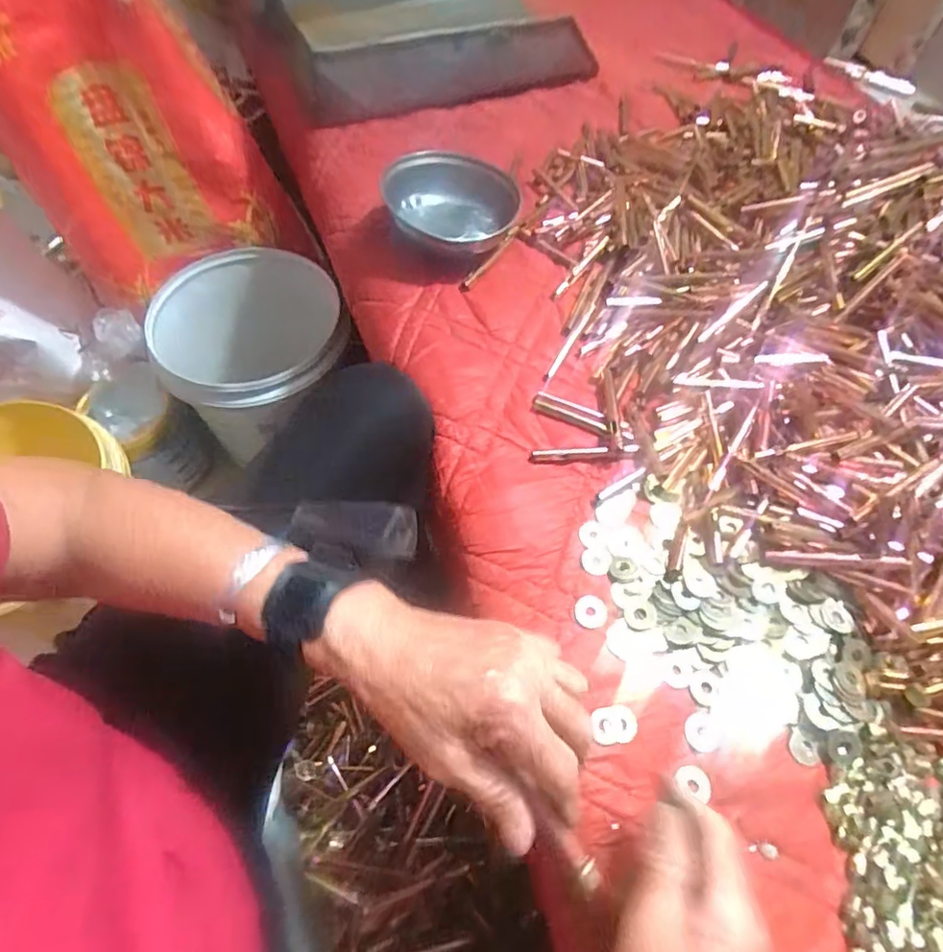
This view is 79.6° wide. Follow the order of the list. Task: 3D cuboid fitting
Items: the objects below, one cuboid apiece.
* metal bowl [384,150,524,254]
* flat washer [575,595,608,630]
[{"bbox_3d":[-0.019,-0.278,0.585,0.132,0.057,0.151,-5,60,-5],"label":"metal bowl"},{"bbox_3d":[0.087,0.099,0.412,0.023,0.004,0.024,-6,62,0],"label":"flat washer"}]

